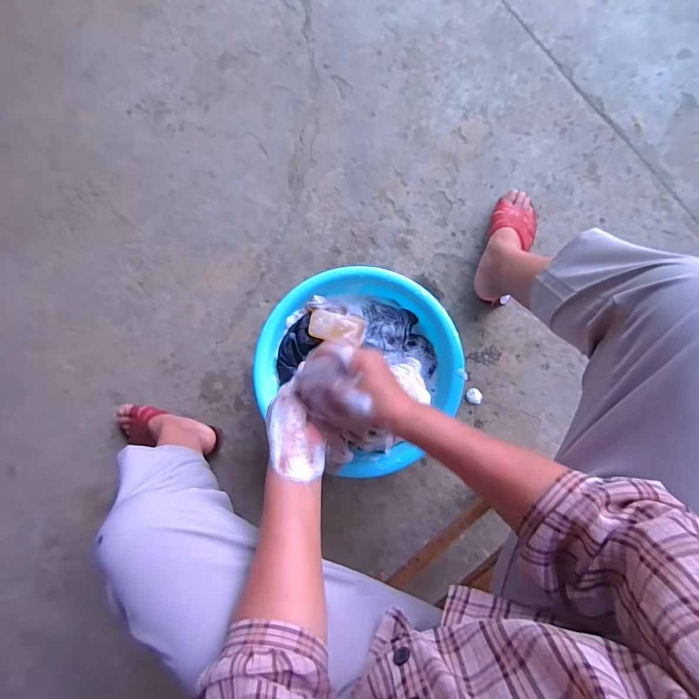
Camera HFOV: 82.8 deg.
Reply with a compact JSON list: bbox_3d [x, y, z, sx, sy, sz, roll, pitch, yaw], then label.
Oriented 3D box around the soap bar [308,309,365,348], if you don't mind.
[{"bbox_3d":[-0.024,-0.039,0.735,0.100,0.016,0.056,12,80,-7],"label":"soap bar"}]

